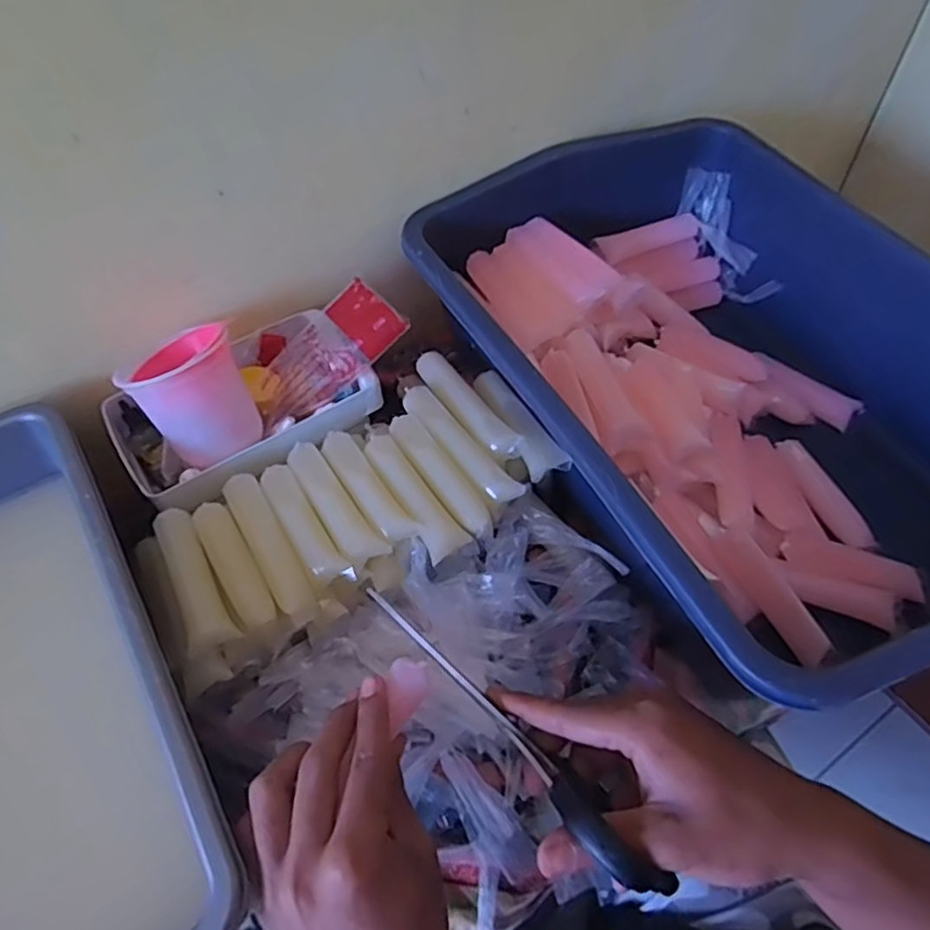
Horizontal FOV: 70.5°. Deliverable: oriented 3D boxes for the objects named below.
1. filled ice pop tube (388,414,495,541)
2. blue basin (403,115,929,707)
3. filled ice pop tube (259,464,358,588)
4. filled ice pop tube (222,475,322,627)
[{"bbox_3d":[-0.020,0.008,0.494,0.024,0.021,0.115,-32,59,-19],"label":"filled ice pop tube"},{"bbox_3d":[0.196,-0.081,0.556,0.353,0.162,0.529,-25,57,-15],"label":"blue basin"},{"bbox_3d":[-0.114,0.044,0.467,0.026,0.019,0.106,-30,58,-18],"label":"filled ice pop tube"},{"bbox_3d":[-0.135,0.057,0.458,0.026,0.021,0.124,-29,58,-17],"label":"filled ice pop tube"}]

